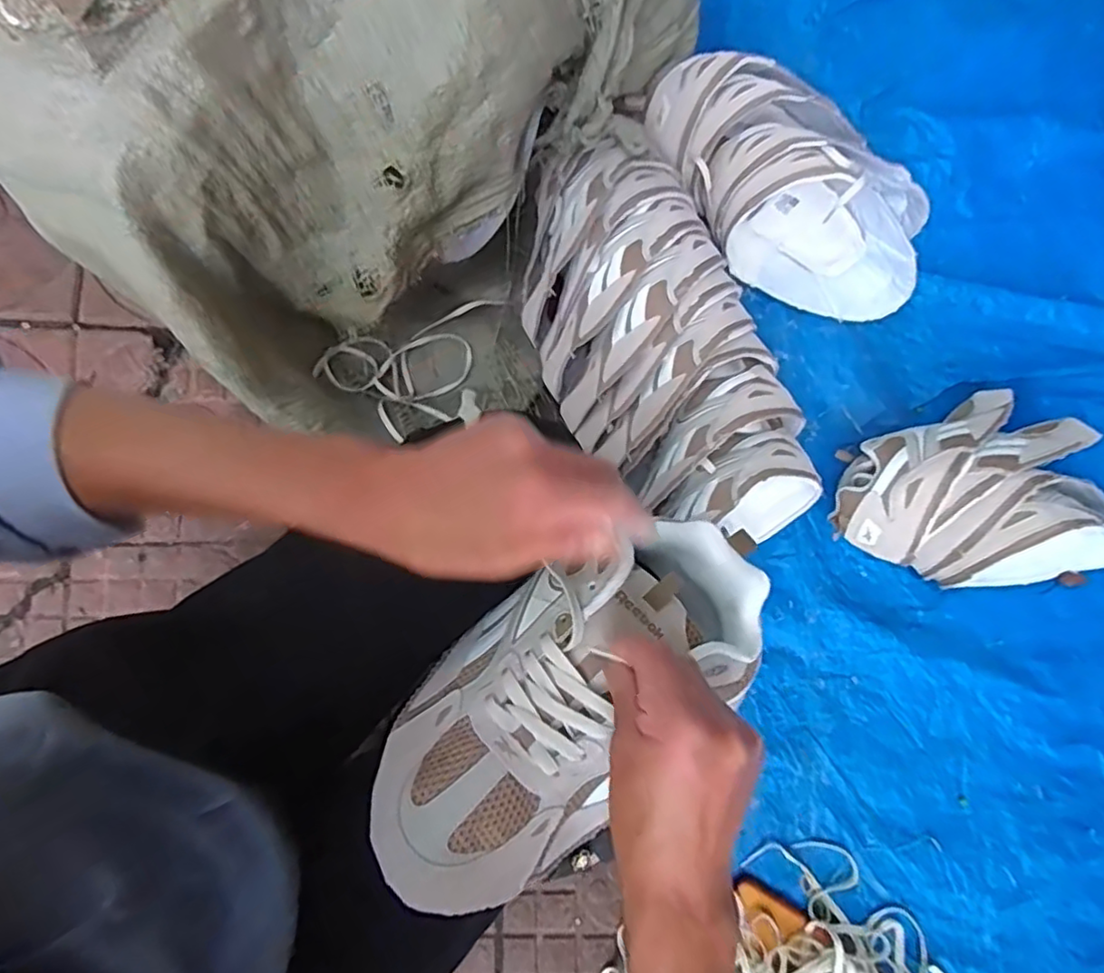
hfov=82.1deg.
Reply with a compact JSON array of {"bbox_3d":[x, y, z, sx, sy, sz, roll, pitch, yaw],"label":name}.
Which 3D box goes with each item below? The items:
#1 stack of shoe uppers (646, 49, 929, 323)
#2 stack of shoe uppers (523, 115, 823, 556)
[{"bbox_3d":[0.277,-0.332,0.715,0.361,0.125,0.157,34,81,-17],"label":"stack of shoe uppers"},{"bbox_3d":[0.107,-0.134,0.694,0.216,0.156,0.446,-28,80,-4],"label":"stack of shoe uppers"}]

